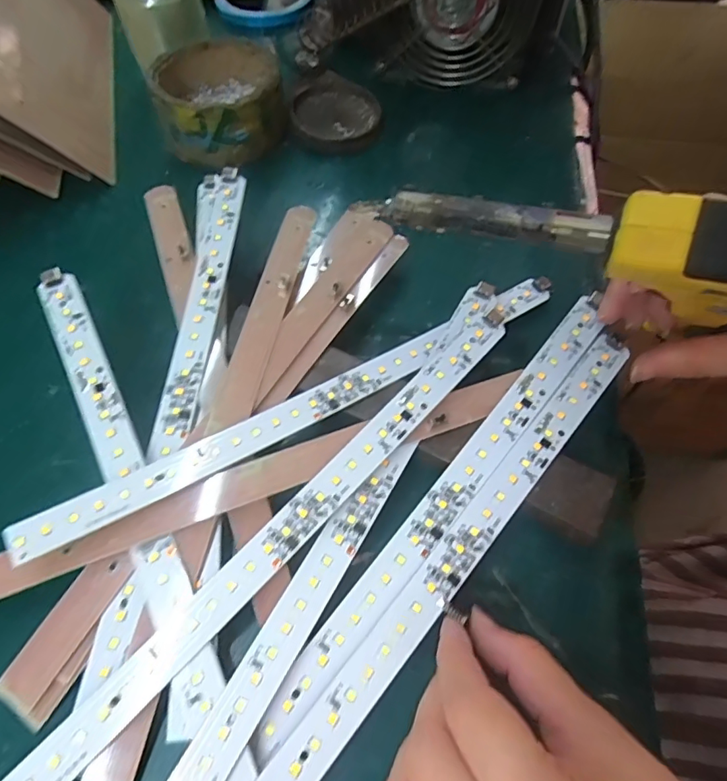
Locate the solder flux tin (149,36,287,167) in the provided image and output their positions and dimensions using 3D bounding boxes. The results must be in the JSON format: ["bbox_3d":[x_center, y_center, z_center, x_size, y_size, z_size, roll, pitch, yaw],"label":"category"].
[{"bbox_3d":[-0.103,-0.206,0.363,0.086,0.046,0.084,0,61,0],"label":"solder flux tin"}]

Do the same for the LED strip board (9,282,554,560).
[{"bbox_3d":[-0.016,0.002,0.246,0.280,0.009,0.021,-27,67,-21],"label":"LED strip board"}]

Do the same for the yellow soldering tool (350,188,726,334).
[{"bbox_3d":[0.084,-0.055,0.189,0.173,0.030,0.028,16,61,20],"label":"yellow soldering tool"}]

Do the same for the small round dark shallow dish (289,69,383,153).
[{"bbox_3d":[-0.020,-0.207,0.380,0.064,0.020,0.068,0,61,0],"label":"small round dark shallow dish"}]

